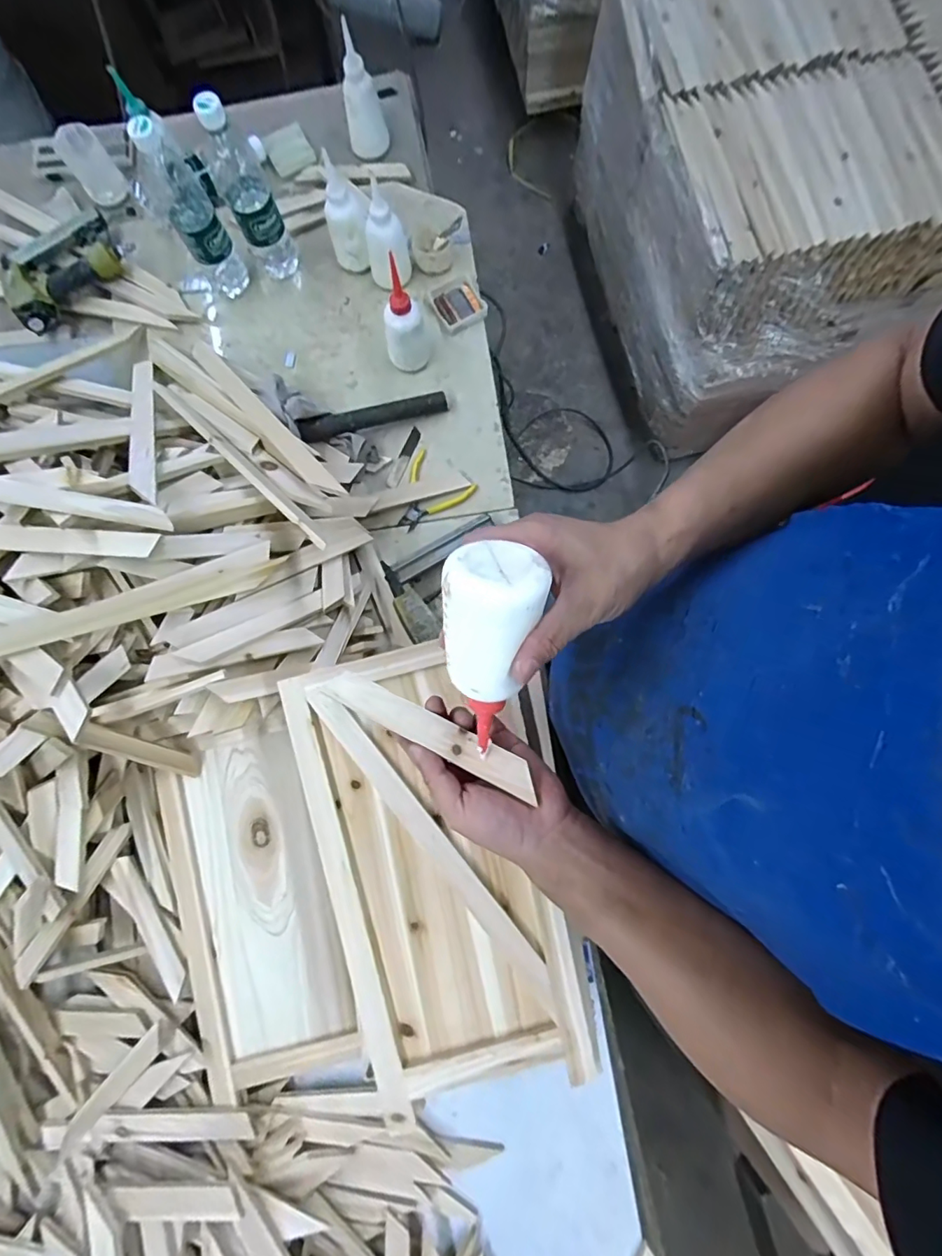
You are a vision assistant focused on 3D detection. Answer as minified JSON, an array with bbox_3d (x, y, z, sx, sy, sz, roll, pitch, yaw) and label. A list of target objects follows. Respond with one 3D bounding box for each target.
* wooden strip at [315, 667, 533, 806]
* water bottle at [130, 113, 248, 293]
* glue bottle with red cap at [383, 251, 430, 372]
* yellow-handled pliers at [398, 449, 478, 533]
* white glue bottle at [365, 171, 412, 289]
[{"bbox_3d":[-0.035,0.082,0.411,0.182,0.011,0.027,25,81,11],"label":"wooden strip"},{"bbox_3d":[-0.391,-0.581,0.718,0.063,0.216,0.063,-33,81,-5],"label":"water bottle"},{"bbox_3d":[-0.097,-0.447,0.737,0.065,0.146,0.073,-13,80,-1],"label":"glue bottle with red cap"},{"bbox_3d":[-0.067,-0.198,0.758,0.104,0.016,0.115,37,83,7],"label":"yellow-handled pliers"},{"bbox_3d":[-0.127,-0.580,0.762,0.064,0.141,0.055,-8,80,0],"label":"white glue bottle"}]

